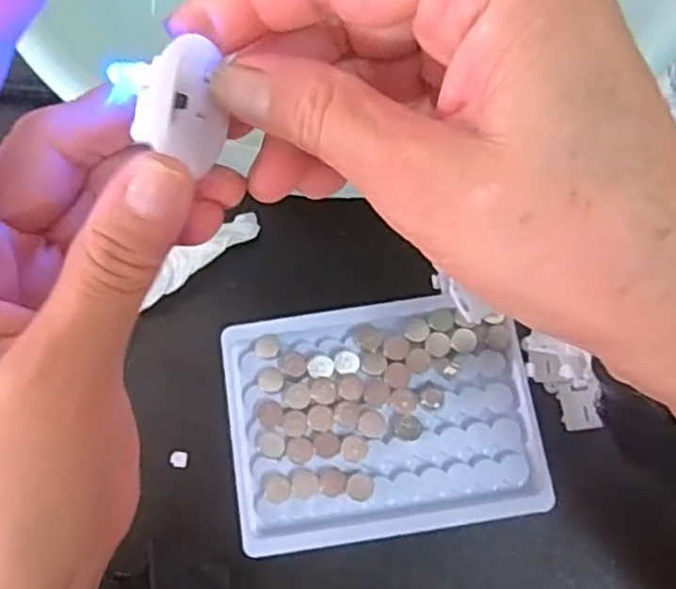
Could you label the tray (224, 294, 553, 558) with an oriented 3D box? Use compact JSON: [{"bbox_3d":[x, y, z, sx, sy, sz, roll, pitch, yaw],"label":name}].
[{"bbox_3d":[0.020,0.052,0.302,0.129,0.006,0.097,-8,74,-1],"label":"tray"}]

